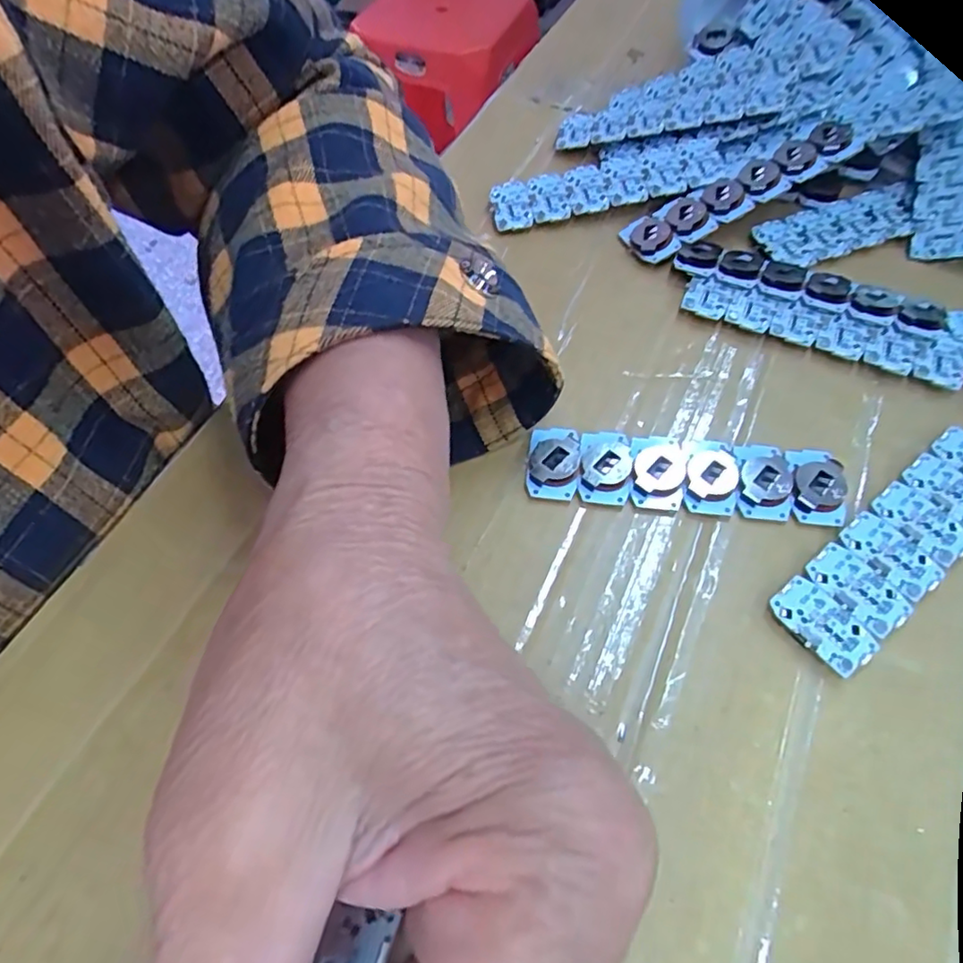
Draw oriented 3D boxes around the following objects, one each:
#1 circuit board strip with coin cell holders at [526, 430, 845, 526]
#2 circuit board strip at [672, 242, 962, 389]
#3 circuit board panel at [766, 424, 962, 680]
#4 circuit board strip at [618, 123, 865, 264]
[{"bbox_3d":[0.070,-0.004,0.215,0.105,0.005,0.029,4,58,5],"label":"circuit board strip with coin cell holders"},{"bbox_3d":[0.138,-0.074,0.252,0.112,0.009,0.044,20,60,15],"label":"circuit board strip"},{"bbox_3d":[0.138,0.020,0.200,0.105,0.007,0.029,-35,62,-18],"label":"circuit board panel"},{"bbox_3d":[0.118,-0.132,0.276,0.111,0.009,0.025,-27,62,-1],"label":"circuit board strip"}]

